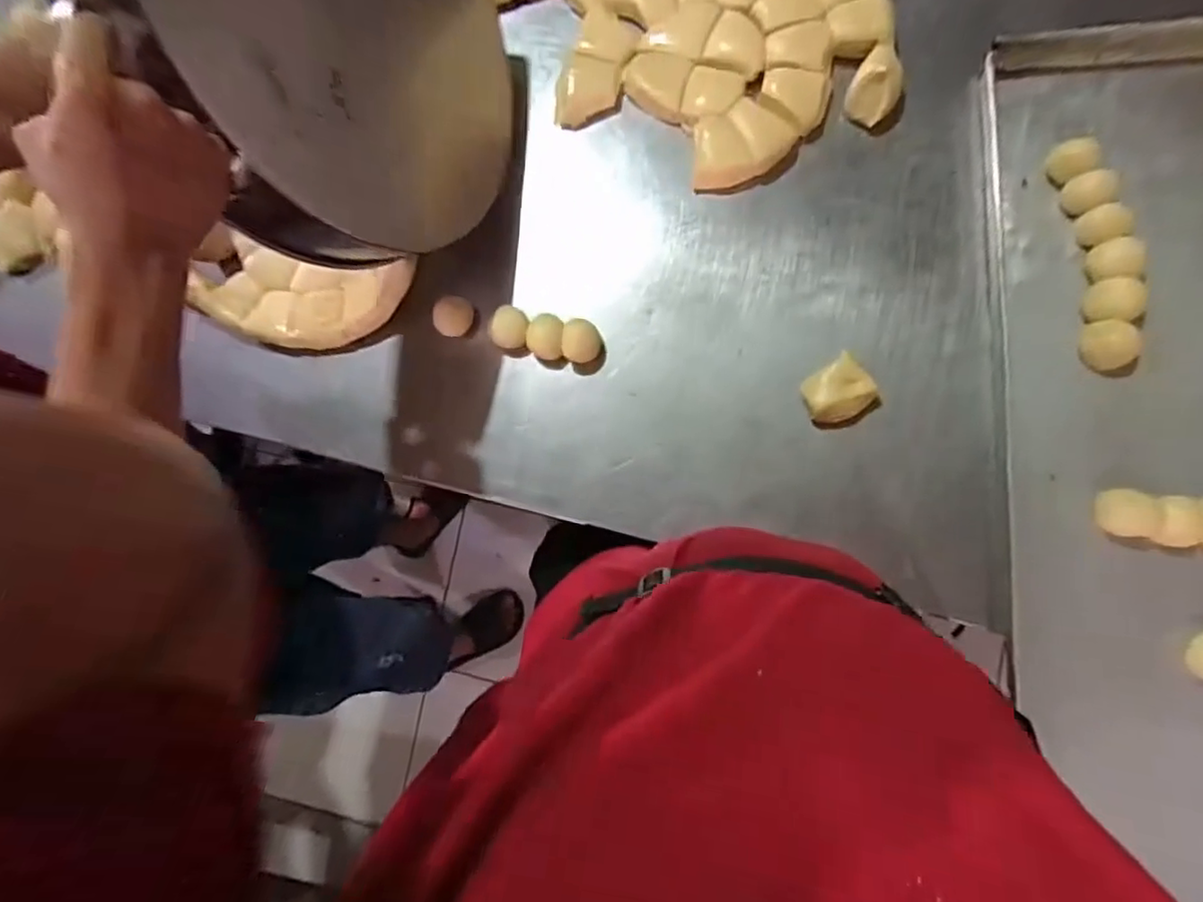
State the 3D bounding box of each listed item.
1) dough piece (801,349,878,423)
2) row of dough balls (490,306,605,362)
[{"bbox_3d":[0.193,-0.047,0.503,0.051,0.028,0.046,-35,83,5],"label":"dough piece"},{"bbox_3d":[-0.048,-0.102,0.542,0.092,0.024,0.037,14,89,8],"label":"row of dough balls"}]

